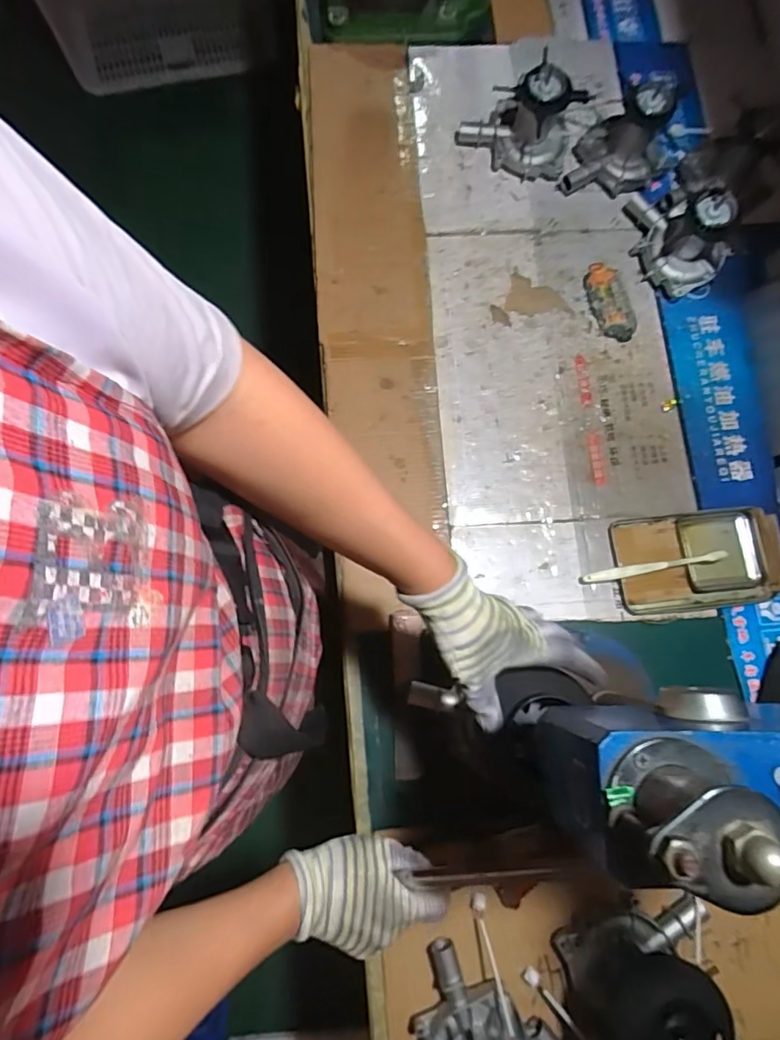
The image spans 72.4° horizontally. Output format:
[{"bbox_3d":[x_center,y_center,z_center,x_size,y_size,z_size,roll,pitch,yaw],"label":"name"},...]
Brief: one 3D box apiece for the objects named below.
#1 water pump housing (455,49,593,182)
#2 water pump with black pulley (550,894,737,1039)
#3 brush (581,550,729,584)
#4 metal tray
[{"bbox_3d":[0.183,-0.557,0.736,0.154,0.104,0.092,33,79,6],"label":"water pump housing"},{"bbox_3d":[0.259,0.448,0.509,0.157,0.134,0.095,-20,80,-8],"label":"water pump with black pulley"},{"bbox_3d":[0.323,0.057,0.651,0.173,0.021,0.013,-10,78,-3],"label":"brush"},{"bbox_3d":[0.371,0.050,0.658,0.184,0.020,0.115,-5,78,-2],"label":"metal tray"}]

